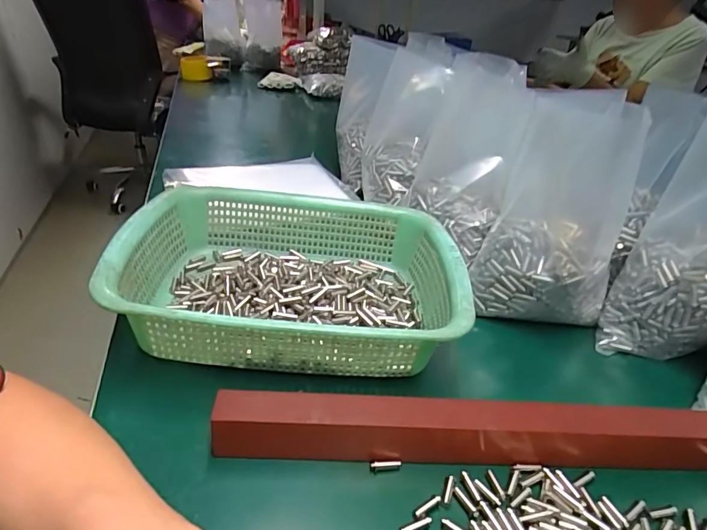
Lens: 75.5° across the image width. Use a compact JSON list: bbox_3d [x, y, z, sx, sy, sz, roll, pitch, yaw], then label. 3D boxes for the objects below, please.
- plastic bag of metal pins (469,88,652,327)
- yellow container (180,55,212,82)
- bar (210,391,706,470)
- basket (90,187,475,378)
[{"bbox_3d":[0.207,-0.054,0.459,0.120,0.201,0.123,18,33,22],"label":"plastic bag of metal pins"},{"bbox_3d":[-0.466,-0.579,1.349,0.084,0.068,0.072,-8,34,-19],"label":"yellow container"},{"bbox_3d":[0.102,0.117,0.321,0.386,0.039,0.031,3,30,-3],"label":"bar"},{"bbox_3d":[-0.051,0.008,0.427,0.287,0.079,0.216,2,30,-4],"label":"basket"}]

